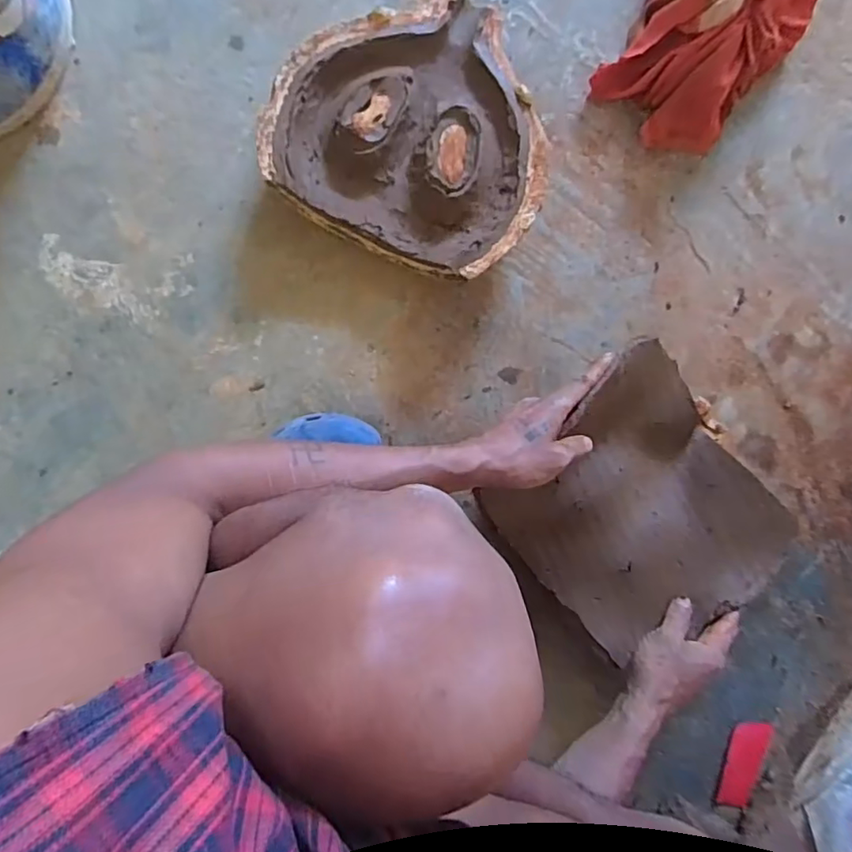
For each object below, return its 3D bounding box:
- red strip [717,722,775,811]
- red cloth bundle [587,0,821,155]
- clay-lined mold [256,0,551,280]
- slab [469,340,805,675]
[{"bbox_3d":[0.400,0.423,0.705,0.048,0.005,0.108,14,91,3],"label":"red strip"},{"bbox_3d":[0.307,-0.425,0.596,0.171,0.095,0.235,37,91,-8],"label":"red cloth bundle"},{"bbox_3d":[-0.006,-0.309,0.586,0.276,0.070,0.254,25,92,-7],"label":"clay-lined mold"},{"bbox_3d":[0.221,0.092,0.595,0.241,0.055,0.277,-40,93,3],"label":"slab"}]

